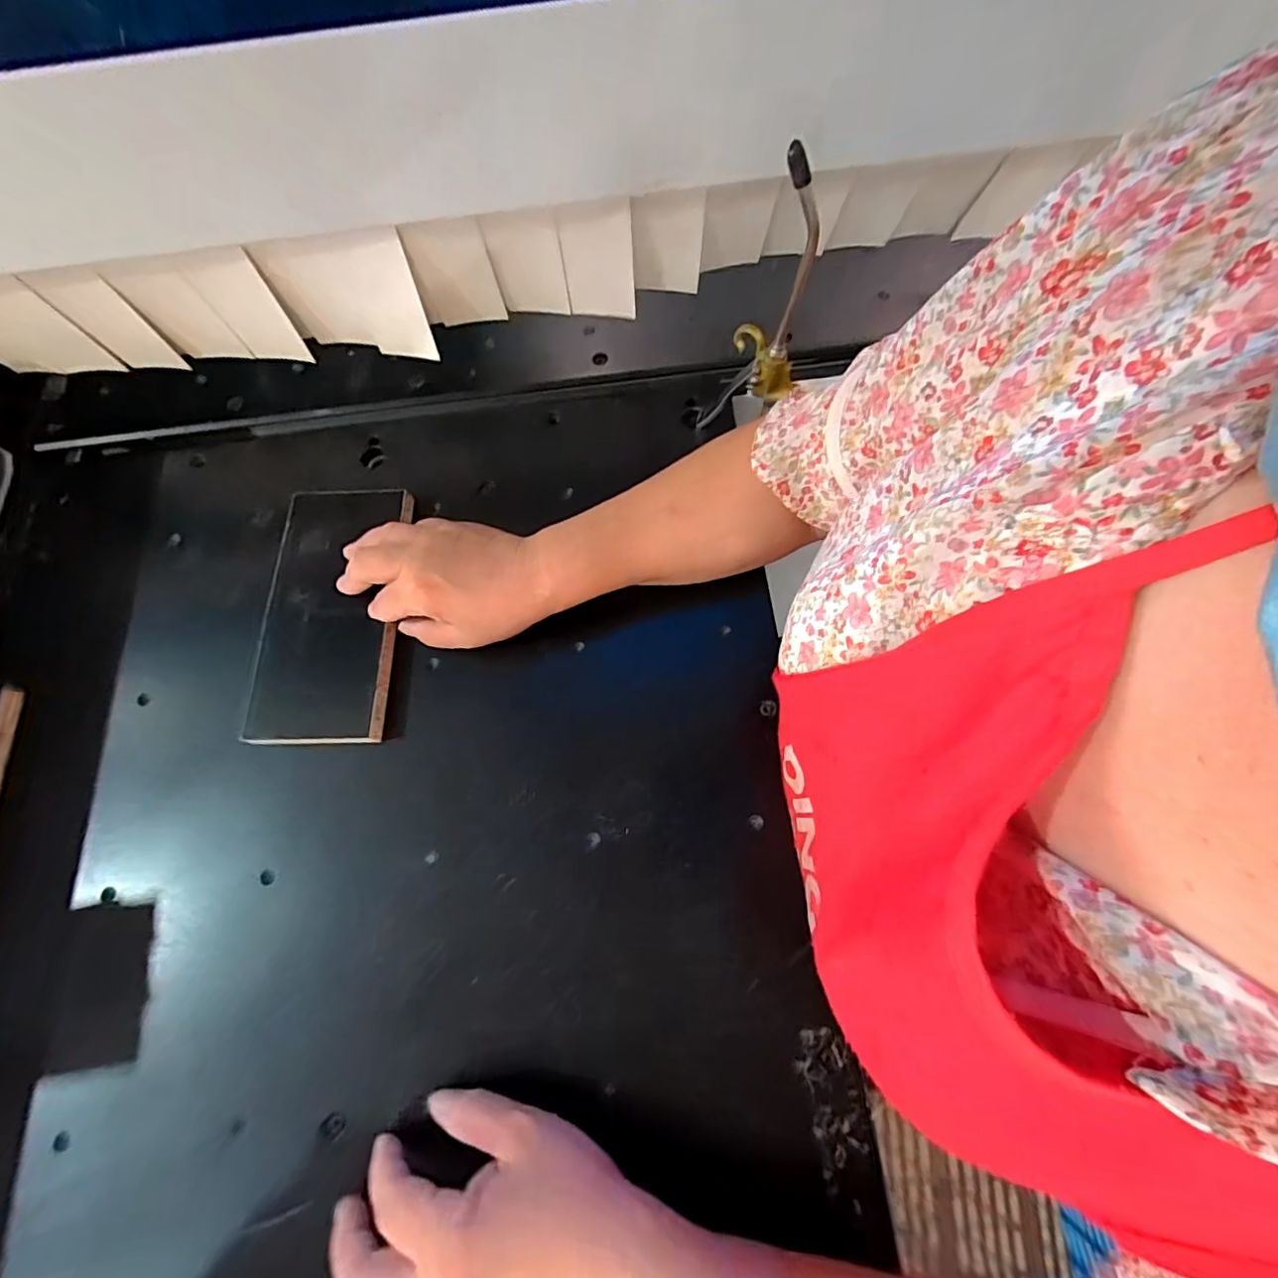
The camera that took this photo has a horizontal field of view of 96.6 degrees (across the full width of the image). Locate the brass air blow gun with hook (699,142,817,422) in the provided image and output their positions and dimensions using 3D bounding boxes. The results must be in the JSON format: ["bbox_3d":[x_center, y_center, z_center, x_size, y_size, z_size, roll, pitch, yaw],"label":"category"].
[{"bbox_3d":[0.079,-0.199,0.360,0.053,0.200,0.023,11,71,6],"label":"brass air blow gun with hook"}]

